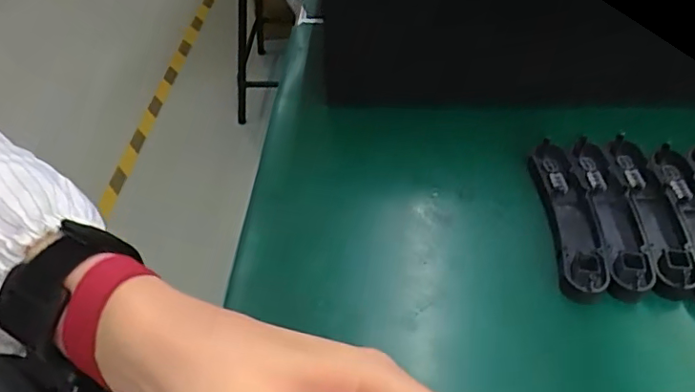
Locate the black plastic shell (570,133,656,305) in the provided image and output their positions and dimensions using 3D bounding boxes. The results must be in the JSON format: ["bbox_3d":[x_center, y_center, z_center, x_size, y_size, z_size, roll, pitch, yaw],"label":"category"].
[{"bbox_3d":[0.169,0.011,0.353,0.030,0.018,0.114,1,50,3],"label":"black plastic shell"}]

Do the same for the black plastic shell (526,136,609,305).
[{"bbox_3d":[0.144,0.013,0.356,0.032,0.014,0.114,1,50,3],"label":"black plastic shell"}]

